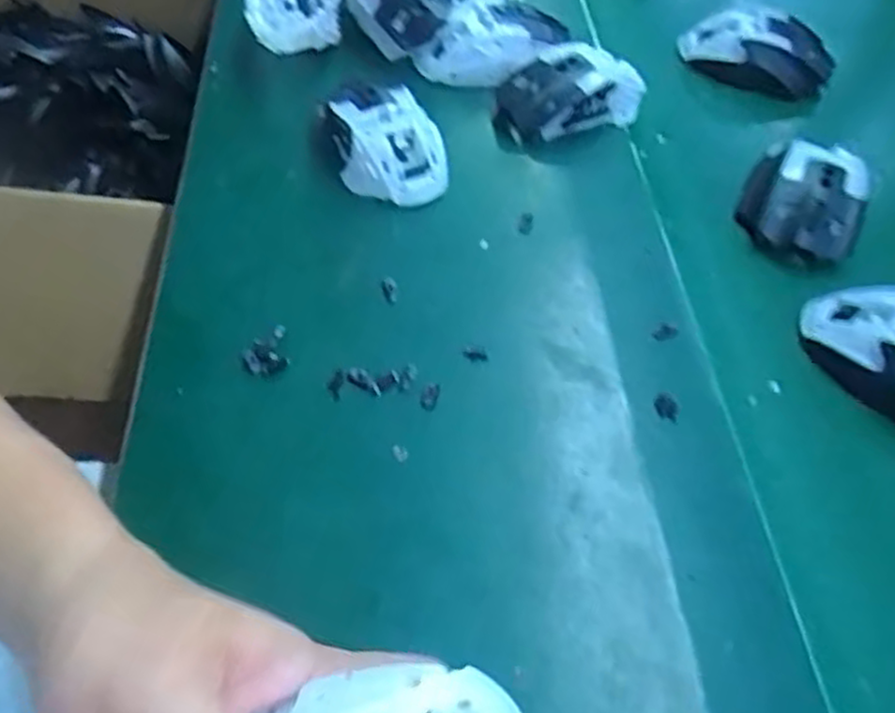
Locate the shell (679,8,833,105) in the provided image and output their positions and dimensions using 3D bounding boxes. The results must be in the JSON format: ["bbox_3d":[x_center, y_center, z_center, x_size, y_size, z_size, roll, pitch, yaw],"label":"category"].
[{"bbox_3d":[0.243,-0.240,0.589,0.114,0.035,0.068,27,56,15],"label":"shell"}]

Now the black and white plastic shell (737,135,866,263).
[{"bbox_3d":[0.227,-0.098,0.476,0.069,0.034,0.079,23,55,12],"label":"black and white plastic shell"}]

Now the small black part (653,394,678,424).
[{"bbox_3d":[0.112,0.026,0.383,0.013,0.005,0.012,23,55,12],"label":"small black part"}]

